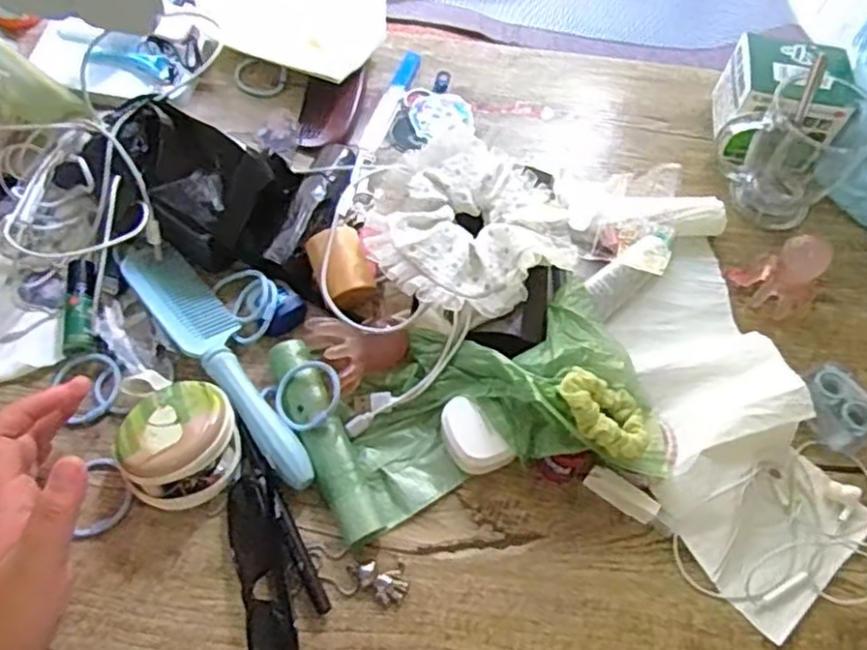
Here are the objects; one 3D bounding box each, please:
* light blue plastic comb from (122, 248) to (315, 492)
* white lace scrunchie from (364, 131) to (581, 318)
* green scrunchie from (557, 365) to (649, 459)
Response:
[{"bbox_3d":[-0.141,0.019,0.471,0.043,0.013,0.216,-36,69,-22],"label":"light blue plastic comb"},{"bbox_3d":[0.027,-0.074,0.499,0.144,0.032,0.140,2,60,-3],"label":"white lace scrunchie"},{"bbox_3d":[0.106,0.053,0.438,0.066,0.017,0.047,32,48,-13],"label":"green scrunchie"}]

